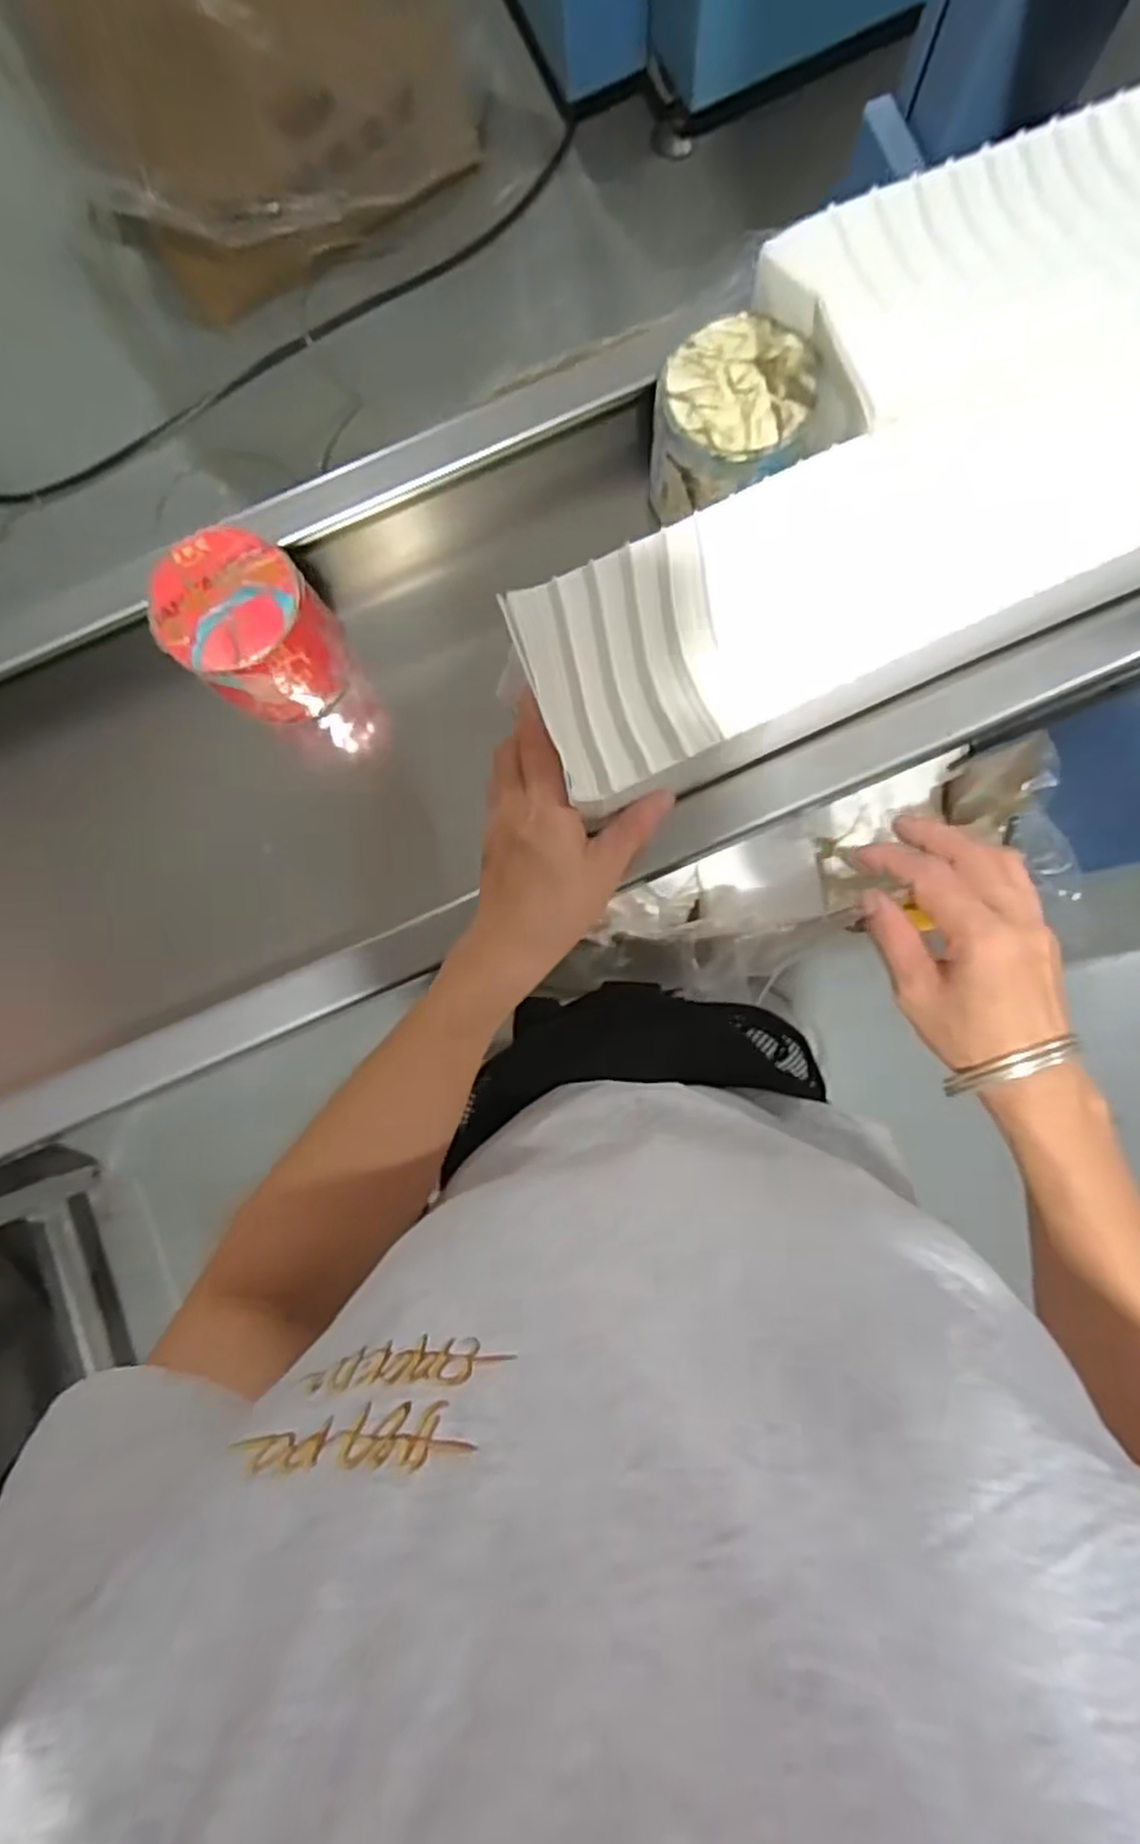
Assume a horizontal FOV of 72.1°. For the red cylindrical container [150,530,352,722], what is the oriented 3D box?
[{"bbox_3d":[-0.189,-0.174,0.474,0.080,0.093,0.080,0,84,4],"label":"red cylindrical container"}]

